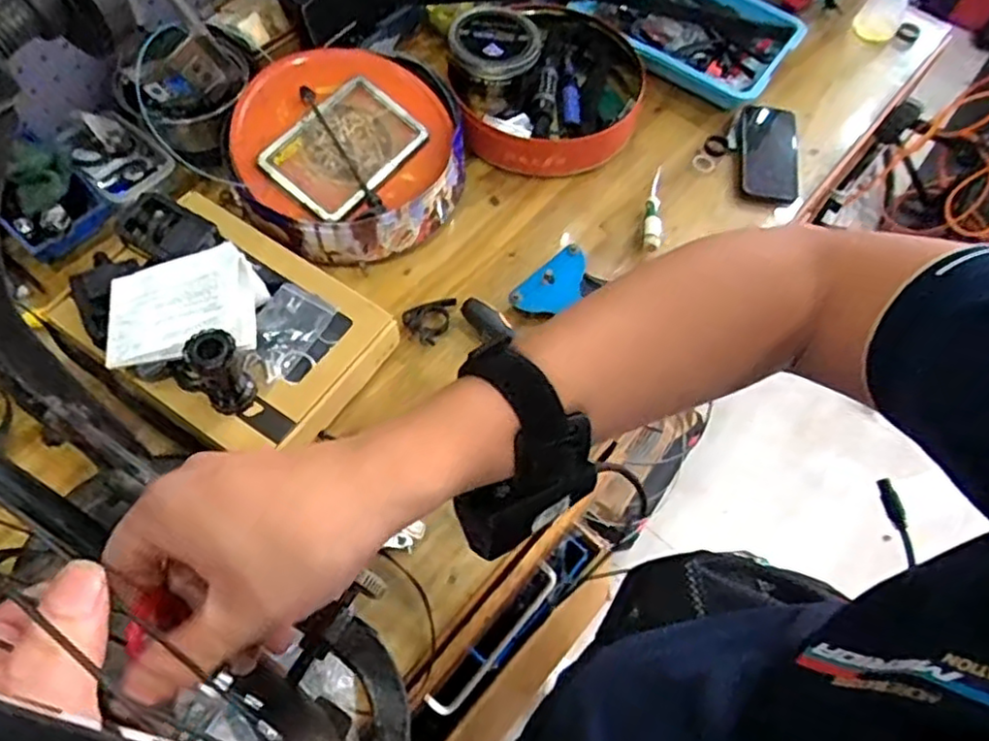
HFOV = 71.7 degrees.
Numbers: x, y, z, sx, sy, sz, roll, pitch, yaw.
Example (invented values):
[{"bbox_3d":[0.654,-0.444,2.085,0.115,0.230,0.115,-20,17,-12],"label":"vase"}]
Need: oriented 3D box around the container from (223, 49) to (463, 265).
[{"bbox_3d":[-0.177,-0.279,0.860,0.269,0.100,0.271,1,62,-3],"label":"container"}]

